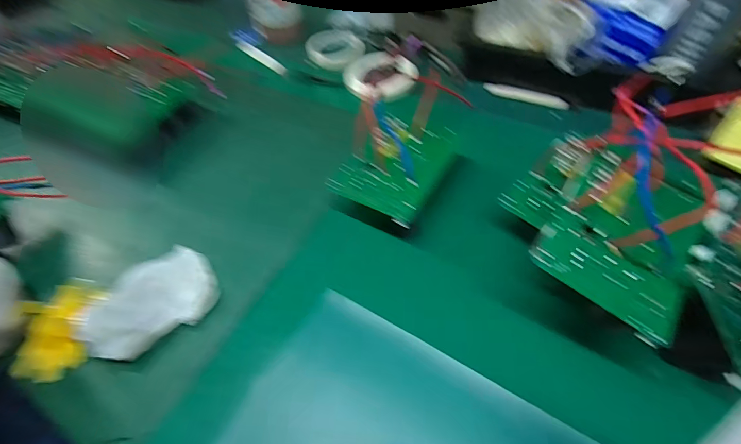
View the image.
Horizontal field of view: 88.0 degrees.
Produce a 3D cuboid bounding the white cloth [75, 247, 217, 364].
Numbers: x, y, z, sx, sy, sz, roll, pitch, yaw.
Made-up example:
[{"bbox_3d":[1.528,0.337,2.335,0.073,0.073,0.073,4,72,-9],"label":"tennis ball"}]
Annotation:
[{"bbox_3d":[-0.243,0.083,0.421,0.131,0.024,0.098,-33,56,-18],"label":"white cloth"}]

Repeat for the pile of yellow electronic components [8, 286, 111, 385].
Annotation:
[{"bbox_3d":[-0.346,0.119,0.427,0.055,0.055,0.111,-12,52,-2],"label":"pile of yellow electronic components"}]

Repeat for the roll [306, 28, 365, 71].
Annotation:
[{"bbox_3d":[-0.072,-0.345,0.763,0.097,0.024,0.117,-39,58,-22],"label":"roll"}]

